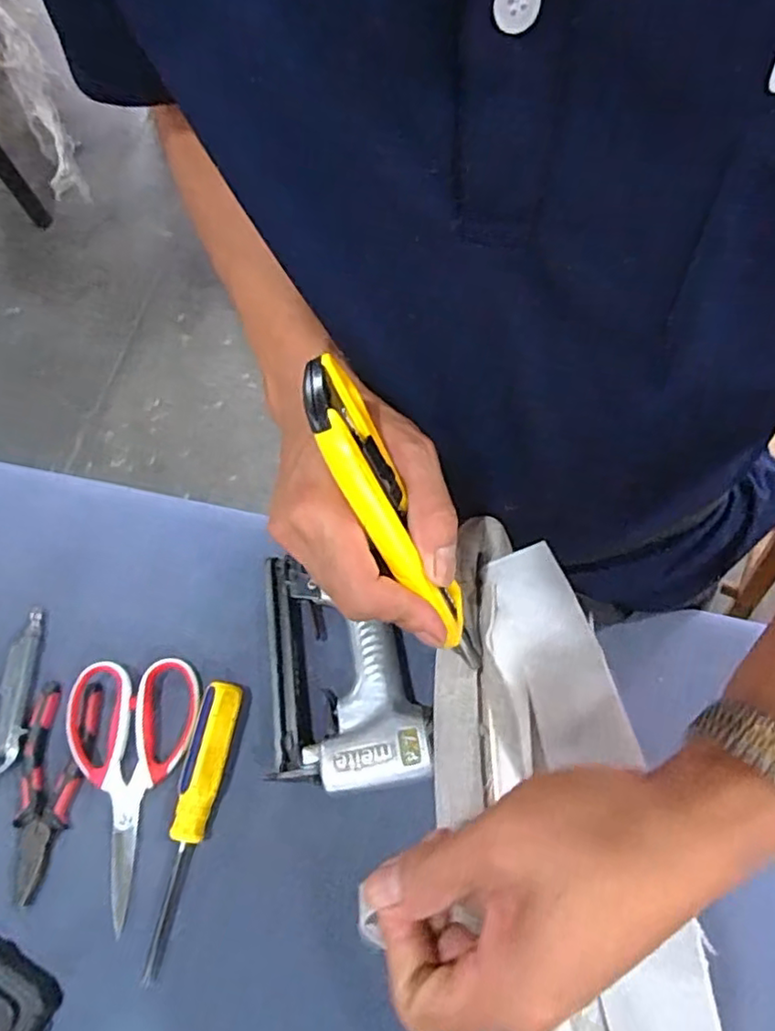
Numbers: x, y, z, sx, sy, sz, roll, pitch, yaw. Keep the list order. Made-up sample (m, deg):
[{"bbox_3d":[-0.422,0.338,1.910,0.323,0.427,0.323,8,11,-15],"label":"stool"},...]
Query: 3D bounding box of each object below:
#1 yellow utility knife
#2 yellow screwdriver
[{"bbox_3d":[0.002,0.002,0.280,0.025,0.020,0.145,-31,108,-12],"label":"yellow utility knife"},{"bbox_3d":[-0.148,0.221,0.468,0.034,0.031,0.193,9,68,10],"label":"yellow screwdriver"}]

